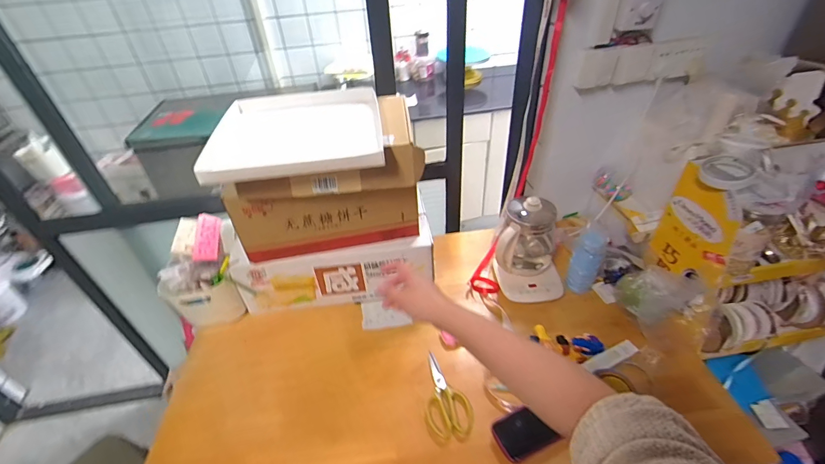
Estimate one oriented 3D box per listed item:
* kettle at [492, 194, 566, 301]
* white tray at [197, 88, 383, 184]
[{"bbox_3d":[0.315,0.038,1.005,0.178,0.224,0.198,6,41,10],"label":"kettle"},{"bbox_3d":[-0.235,-0.226,0.798,0.329,0.034,0.364,-8,40,-5],"label":"white tray"}]

